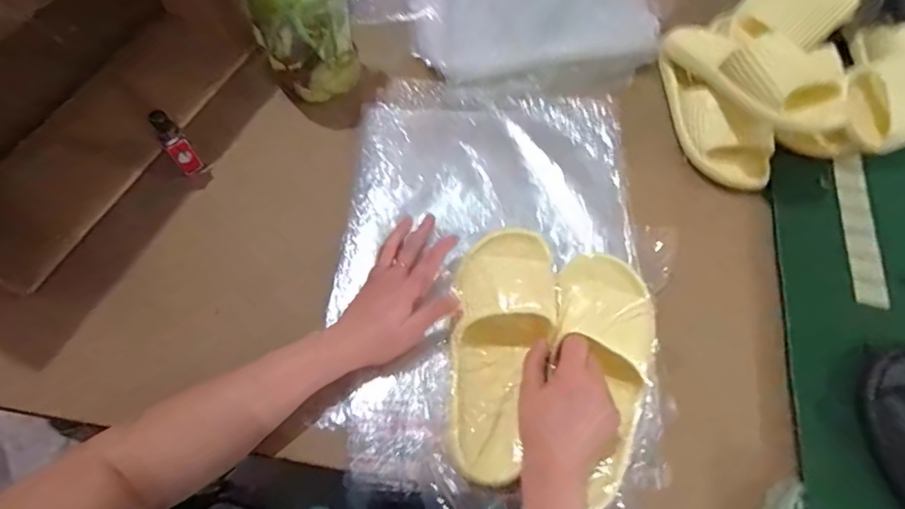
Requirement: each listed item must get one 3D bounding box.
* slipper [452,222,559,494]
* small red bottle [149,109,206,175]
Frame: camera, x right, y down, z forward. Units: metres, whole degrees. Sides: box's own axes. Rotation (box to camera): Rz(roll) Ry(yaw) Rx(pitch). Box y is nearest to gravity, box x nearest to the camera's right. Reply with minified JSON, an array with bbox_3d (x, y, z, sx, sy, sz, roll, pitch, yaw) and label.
[{"bbox_3d":[0.046,0.082,0.475,0.095,0.062,0.250,10,71,2],"label":"slipper"},{"bbox_3d":[-0.302,-0.117,0.542,0.024,0.102,0.018,-38,73,-18],"label":"small red bottle"}]

